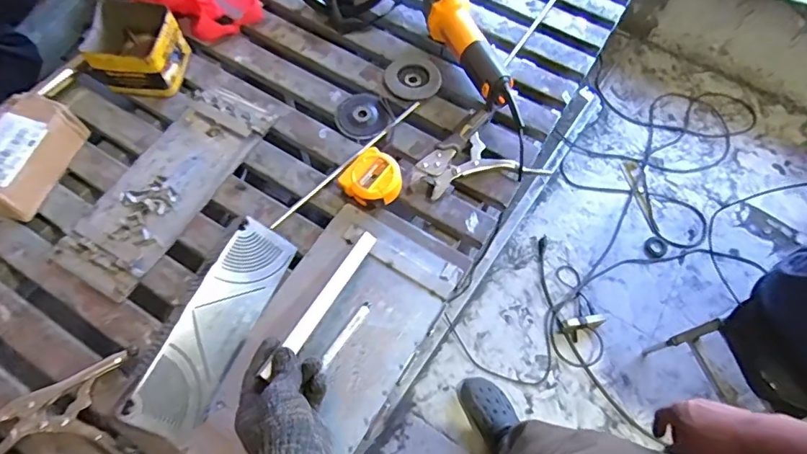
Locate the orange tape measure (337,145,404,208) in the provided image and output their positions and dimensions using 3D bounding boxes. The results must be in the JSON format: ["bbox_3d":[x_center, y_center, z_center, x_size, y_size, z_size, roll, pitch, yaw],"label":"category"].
[{"bbox_3d":[-0.044,-0.069,0.714,0.080,0.039,0.078,38,70,14],"label":"orange tape measure"}]

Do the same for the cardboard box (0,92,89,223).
[{"bbox_3d":[-0.561,-0.106,0.698,0.102,0.077,0.169,18,66,6],"label":"cardboard box"}]

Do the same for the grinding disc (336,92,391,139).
[{"bbox_3d":[-0.066,-0.183,0.785,0.082,0.008,0.085,1,65,-1],"label":"grinding disc"}]

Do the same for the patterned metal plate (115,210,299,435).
[{"bbox_3d":[-0.237,0.122,0.617,0.082,0.010,0.277,36,63,-21],"label":"patterned metal plate"}]

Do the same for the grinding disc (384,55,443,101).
[{"bbox_3d":[0.017,-0.254,0.815,0.088,0.016,0.086,1,65,-1],"label":"grinding disc"}]

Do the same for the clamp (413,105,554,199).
[{"bbox_3d":[0.109,-0.105,0.743,0.167,0.026,0.136,-24,68,-12],"label":"clamp"}]

